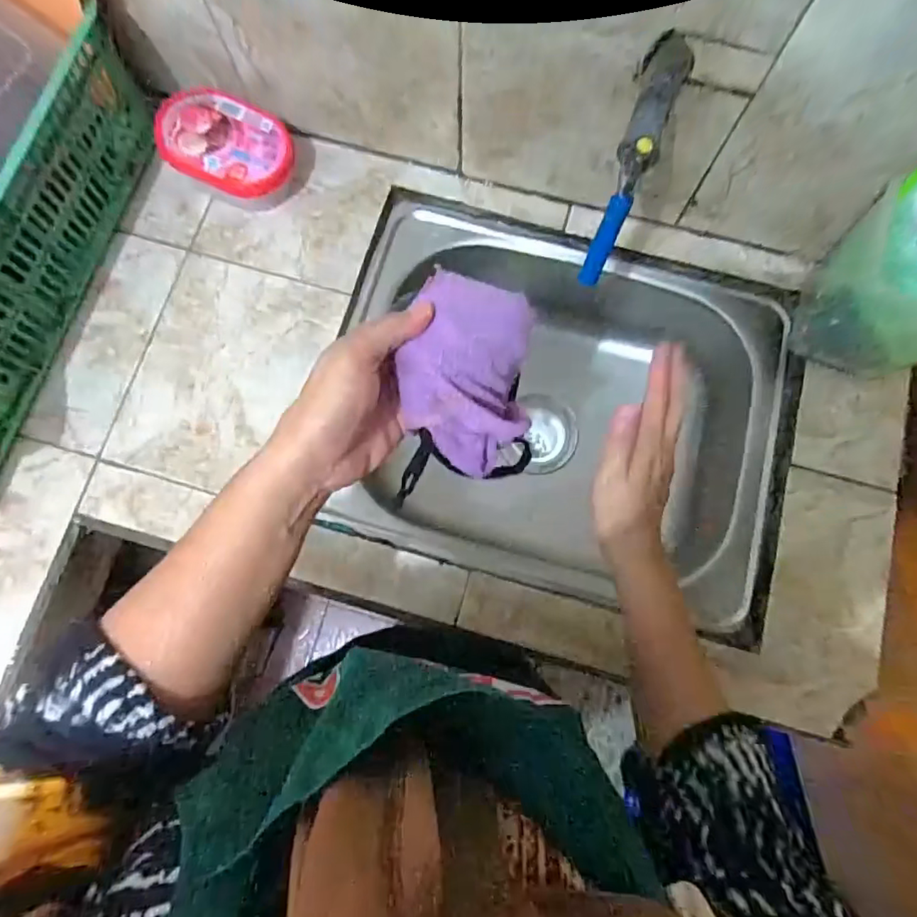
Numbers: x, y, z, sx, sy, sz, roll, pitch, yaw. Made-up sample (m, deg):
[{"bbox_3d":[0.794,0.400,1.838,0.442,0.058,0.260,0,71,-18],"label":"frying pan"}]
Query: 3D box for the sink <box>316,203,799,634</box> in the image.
[{"bbox_3d":[0.112,-0.061,0.673,0.484,0.195,0.384,15,79,3],"label":"sink"}]

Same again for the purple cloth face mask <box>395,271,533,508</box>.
[{"bbox_3d":[0.006,-0.044,0.356,0.093,0.023,0.138,-15,117,-30],"label":"purple cloth face mask"}]

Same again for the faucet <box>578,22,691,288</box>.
[{"bbox_3d":[0.142,-0.240,0.444,0.039,0.091,0.188,20,97,4],"label":"faucet"}]

